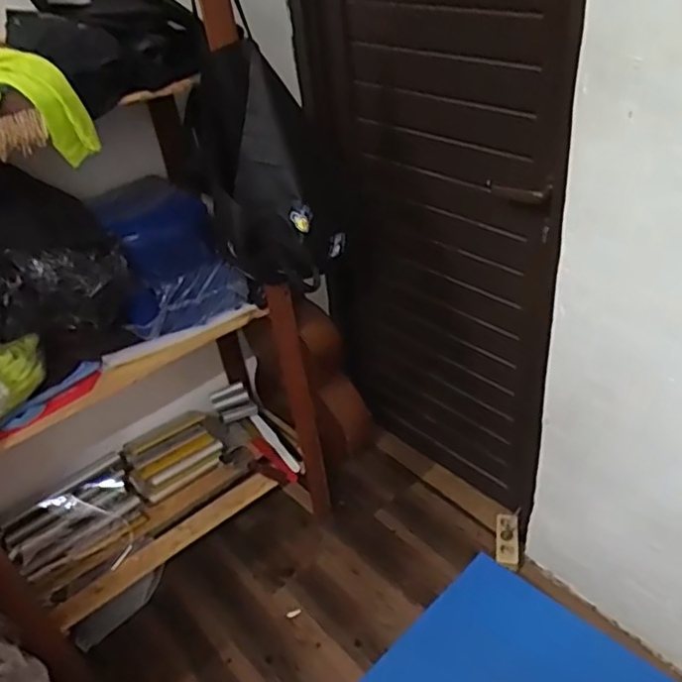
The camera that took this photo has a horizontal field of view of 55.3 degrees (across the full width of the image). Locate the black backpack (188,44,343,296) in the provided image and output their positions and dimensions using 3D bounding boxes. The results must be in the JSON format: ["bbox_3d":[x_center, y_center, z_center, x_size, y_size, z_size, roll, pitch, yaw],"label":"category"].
[{"bbox_3d":[-0.149,-0.327,1.218,0.242,0.353,0.325,-10,35,-4],"label":"black backpack"}]

